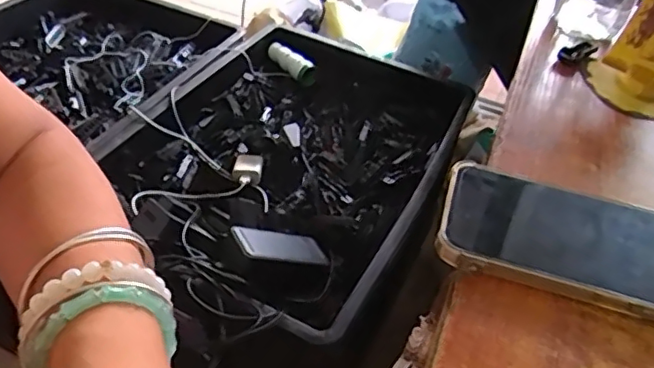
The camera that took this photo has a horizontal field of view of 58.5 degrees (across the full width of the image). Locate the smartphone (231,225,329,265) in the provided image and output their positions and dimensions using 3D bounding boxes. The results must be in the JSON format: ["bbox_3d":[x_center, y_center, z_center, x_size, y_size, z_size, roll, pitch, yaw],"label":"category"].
[{"bbox_3d":[-0.056,0.072,0.701,0.125,0.009,0.056,13,29,-43],"label":"smartphone"}]

